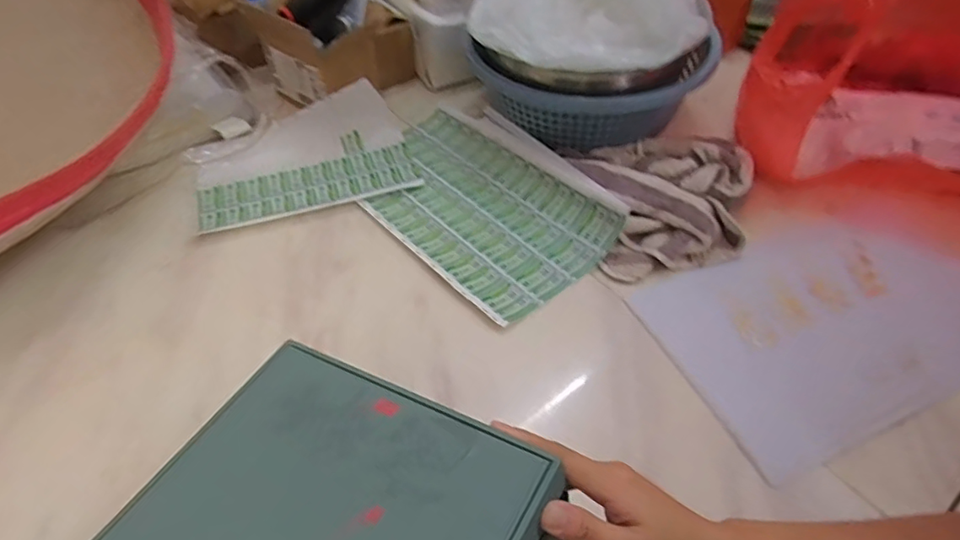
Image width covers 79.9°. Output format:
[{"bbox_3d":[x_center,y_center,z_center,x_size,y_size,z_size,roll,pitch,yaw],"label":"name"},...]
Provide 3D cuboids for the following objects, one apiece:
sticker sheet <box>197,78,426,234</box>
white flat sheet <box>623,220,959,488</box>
[{"bbox_3d":[-0.223,-0.148,0.729,0.259,0.062,0.189,-16,51,-12],"label":"sticker sheet"},{"bbox_3d":[0.351,0.040,0.566,0.353,0.012,0.212,-20,52,-15],"label":"white flat sheet"}]

